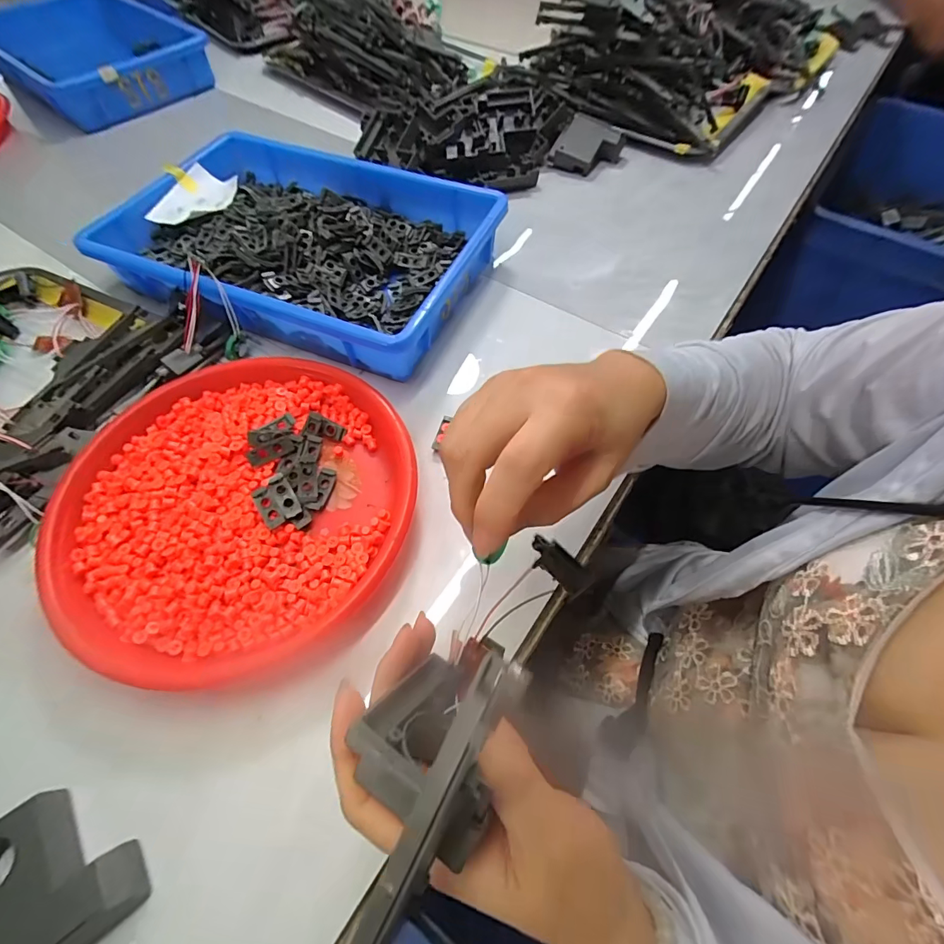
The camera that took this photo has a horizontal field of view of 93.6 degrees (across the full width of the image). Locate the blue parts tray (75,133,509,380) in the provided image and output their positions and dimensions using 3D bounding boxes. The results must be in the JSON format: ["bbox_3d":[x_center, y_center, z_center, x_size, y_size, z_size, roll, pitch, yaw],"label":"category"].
[{"bbox_3d":[-0.183,-0.246,0.469,0.383,0.061,0.250,23,63,12],"label":"blue parts tray"}]

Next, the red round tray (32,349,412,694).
[{"bbox_3d":[-0.177,0.016,0.330,0.244,0.028,0.252,20,62,11],"label":"red round tray"}]

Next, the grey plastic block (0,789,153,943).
[{"bbox_3d":[-0.222,0.212,0.232,0.078,0.026,0.079,-32,65,-17],"label":"grey plastic block"}]

